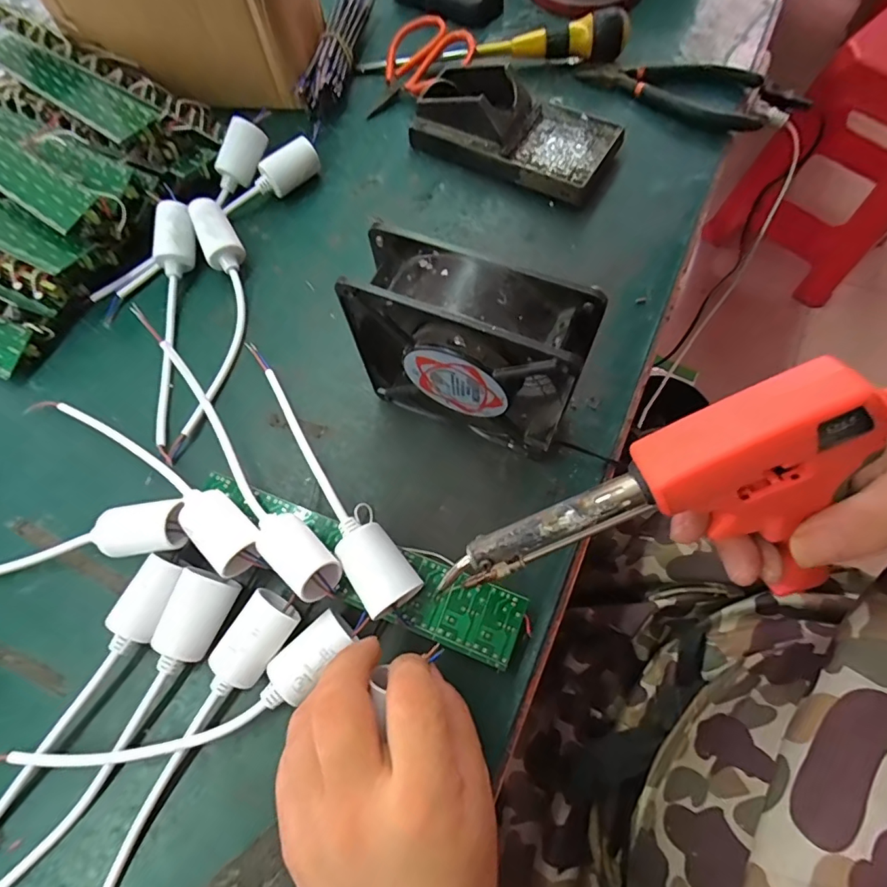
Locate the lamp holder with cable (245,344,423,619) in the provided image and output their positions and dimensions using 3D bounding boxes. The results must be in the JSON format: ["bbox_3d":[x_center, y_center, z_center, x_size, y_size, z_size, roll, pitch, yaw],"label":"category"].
[{"bbox_3d":[-0.080,0.010,0.302,0.030,0.038,0.206,-33,70,-10],"label":"lamp holder with cable"}]

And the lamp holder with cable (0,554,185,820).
[{"bbox_3d":[-0.207,0.147,0.256,0.026,0.030,0.200,34,74,15],"label":"lamp holder with cable"}]

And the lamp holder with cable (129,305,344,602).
[{"bbox_3d":[-0.128,0.010,0.295,0.029,0.051,0.203,-40,72,-12],"label":"lamp holder with cable"}]

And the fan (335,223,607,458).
[{"bbox_3d":[0.013,-0.046,0.274,0.117,0.123,0.040,22,71,11],"label":"fan"}]

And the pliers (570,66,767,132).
[{"bbox_3d":[0.187,-0.296,0.411,0.150,0.018,0.055,17,70,9],"label":"pliers"}]

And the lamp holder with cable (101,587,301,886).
[{"bbox_3d":[-0.136,0.169,0.244,0.030,0.031,0.200,28,72,13],"label":"lamp holder with cable"}]

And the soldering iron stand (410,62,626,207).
[{"bbox_3d":[0.057,-0.255,0.394,0.156,0.043,0.076,28,72,13],"label":"soldering iron stand"}]

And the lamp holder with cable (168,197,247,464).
[{"bbox_3d":[-0.165,-0.086,0.345,0.039,0.034,0.192,-4,68,1],"label":"lamp holder with cable"}]

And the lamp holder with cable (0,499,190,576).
[{"bbox_3d":[-0.247,0.065,0.287,0.208,0.035,0.029,-9,68,-1],"label":"lamp holder with cable"}]

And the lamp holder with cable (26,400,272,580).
[{"bbox_3d":[-0.185,0.020,0.303,0.199,0.035,0.032,29,72,13],"label":"lamp holder with cable"}]

